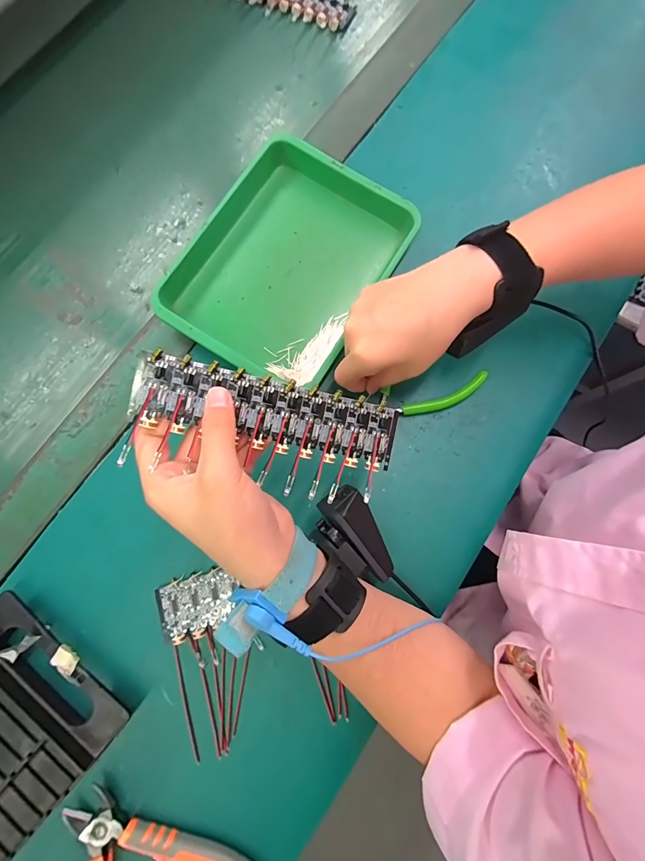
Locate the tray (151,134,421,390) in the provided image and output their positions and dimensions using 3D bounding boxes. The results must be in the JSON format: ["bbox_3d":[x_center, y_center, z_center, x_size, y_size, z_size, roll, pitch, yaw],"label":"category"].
[{"bbox_3d":[-0.034,-0.152,0.342,0.168,0.033,0.210,32,81,7],"label":"tray"}]

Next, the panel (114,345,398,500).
[{"bbox_3d":[-0.031,0.000,0.231,0.161,0.007,0.066,10,88,-14],"label":"panel"}]

